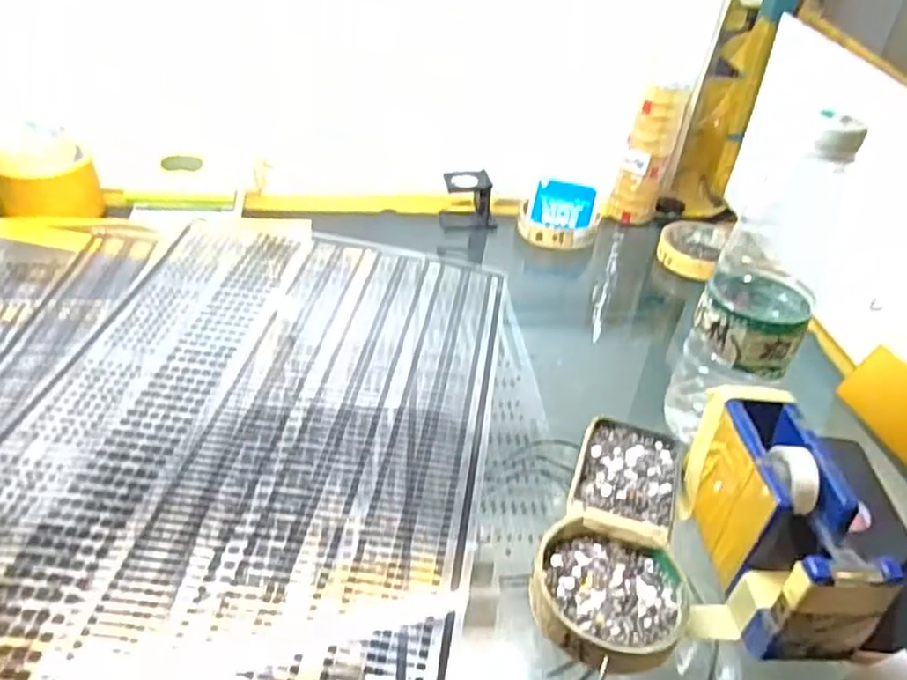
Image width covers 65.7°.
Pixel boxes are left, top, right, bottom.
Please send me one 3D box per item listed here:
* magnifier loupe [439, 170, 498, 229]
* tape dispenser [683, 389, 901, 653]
[{"bbox_3d":[0.016,-0.142,0.716,0.056,0.057,0.034,2,37,-5],"label":"magnifier loupe"},{"bbox_3d":[0.170,0.095,0.381,0.062,0.072,0.126,3,37,-3],"label":"tape dispenser"}]

